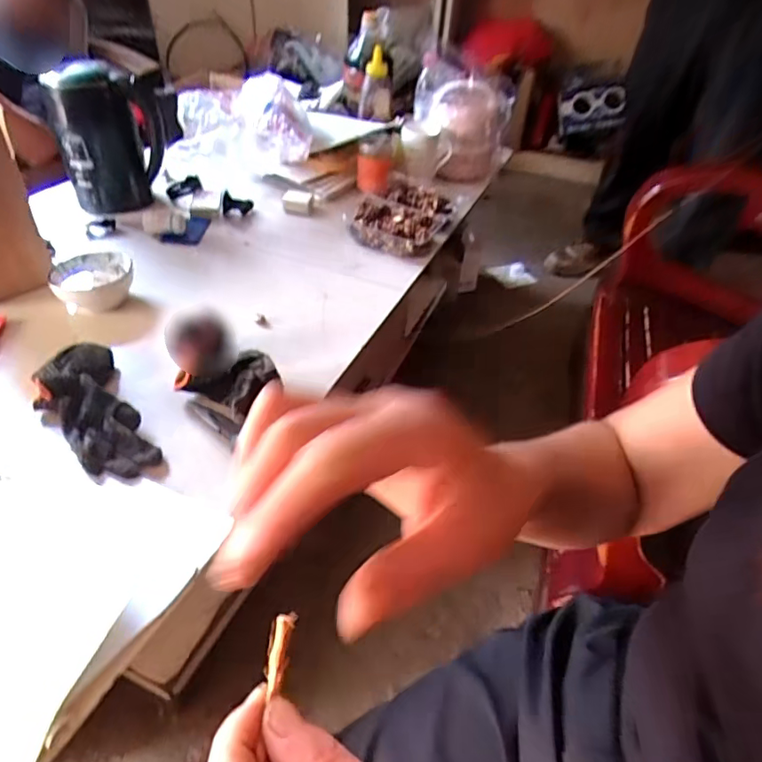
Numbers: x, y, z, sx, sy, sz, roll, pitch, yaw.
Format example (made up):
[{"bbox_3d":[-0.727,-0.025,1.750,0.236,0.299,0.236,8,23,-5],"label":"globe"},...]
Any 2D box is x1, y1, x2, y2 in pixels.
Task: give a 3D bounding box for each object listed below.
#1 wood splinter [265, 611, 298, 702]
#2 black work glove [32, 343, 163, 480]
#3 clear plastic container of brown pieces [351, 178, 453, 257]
[{"bbox_3d":[-0.039,0.104,0.204,0.009,0.005,0.028,7,62,0],"label":"wood splinter"},{"bbox_3d":[-0.341,0.030,0.624,0.096,0.040,0.223,-25,51,-29],"label":"black work glove"},{"bbox_3d":[0.048,-0.323,1.052,0.161,0.072,0.250,19,37,16],"label":"clear plastic container of brown pieces"}]

